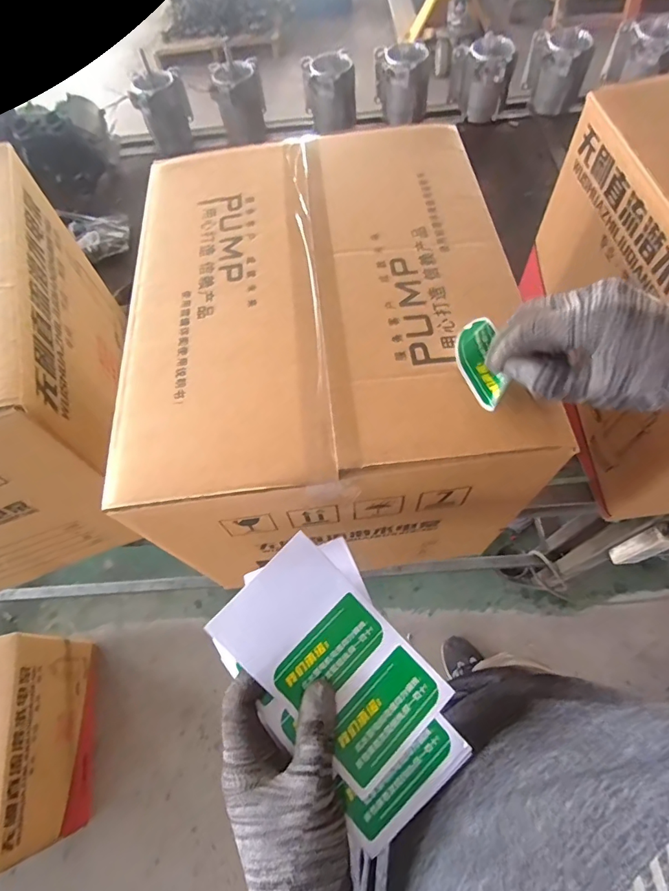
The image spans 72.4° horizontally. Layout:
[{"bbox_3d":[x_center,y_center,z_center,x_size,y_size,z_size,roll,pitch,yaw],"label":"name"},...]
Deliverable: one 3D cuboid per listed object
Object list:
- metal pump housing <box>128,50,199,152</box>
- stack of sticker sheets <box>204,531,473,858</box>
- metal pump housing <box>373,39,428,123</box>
[{"bbox_3d":[-0.413,-0.812,1.111,0.122,0.153,0.106,-16,63,-5],"label":"metal pump housing"},{"bbox_3d":[0.004,0.166,0.326,0.111,0.021,0.190,-34,81,-15],"label":"stack of sticker sheets"},{"bbox_3d":[0.161,-0.868,1.095,0.127,0.127,0.116,-3,63,2],"label":"metal pump housing"}]

